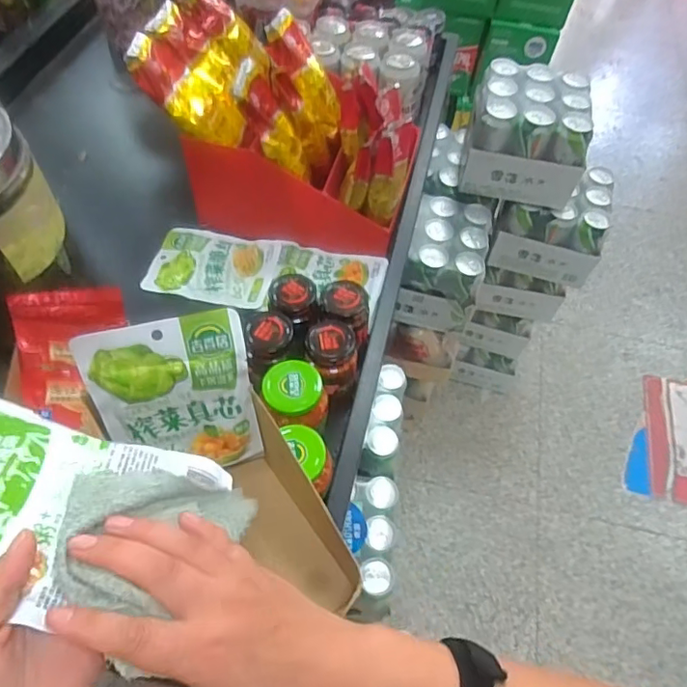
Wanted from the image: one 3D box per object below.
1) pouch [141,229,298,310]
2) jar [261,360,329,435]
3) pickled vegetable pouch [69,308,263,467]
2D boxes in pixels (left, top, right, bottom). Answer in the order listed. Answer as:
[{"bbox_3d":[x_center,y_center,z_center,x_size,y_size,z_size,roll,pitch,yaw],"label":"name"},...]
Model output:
[{"bbox_3d":[-0.196,-0.119,0.851,0.186,0.012,0.128,12,57,5],"label":"pouch"},{"bbox_3d":[-0.053,0.065,0.639,0.069,0.070,0.066,2,57,-2],"label":"jar"},{"bbox_3d":[-0.146,0.049,0.491,0.130,0.159,0.015,-8,36,-7],"label":"pickled vegetable pouch"}]

